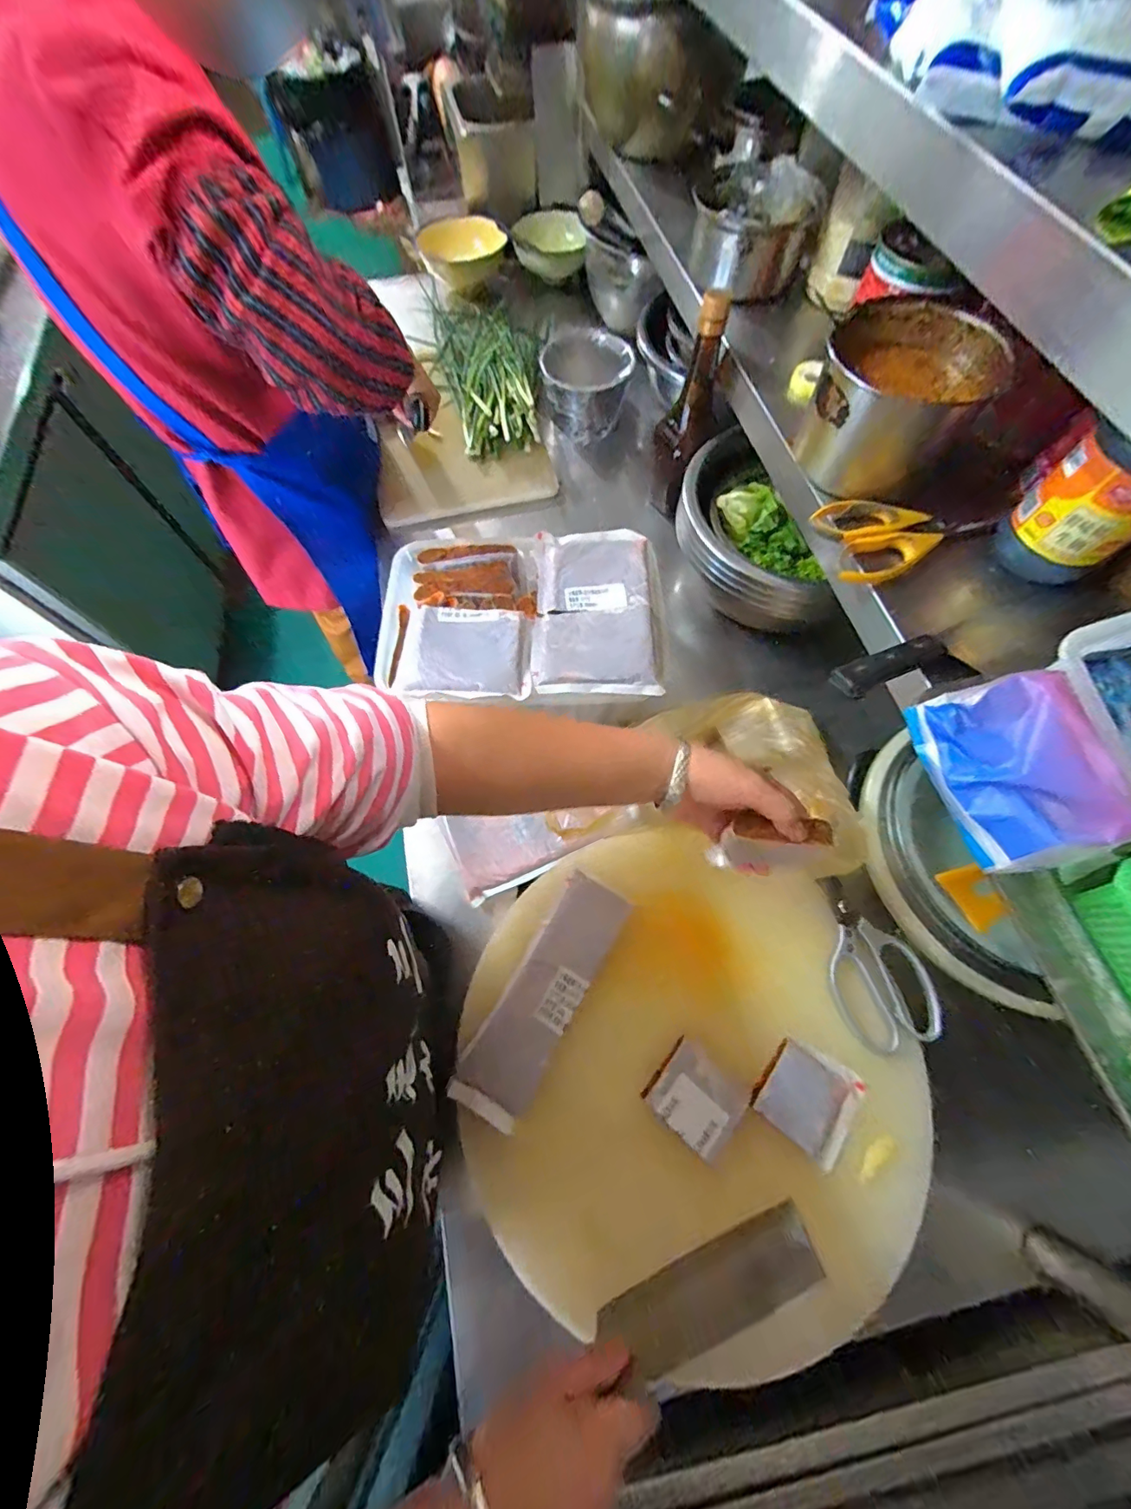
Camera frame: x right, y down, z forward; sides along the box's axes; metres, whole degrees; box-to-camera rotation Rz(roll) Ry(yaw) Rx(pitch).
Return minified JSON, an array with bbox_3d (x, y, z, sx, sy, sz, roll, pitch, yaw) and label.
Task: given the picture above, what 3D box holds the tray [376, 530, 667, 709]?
[{"bbox_3d":[-0.057,-0.164,0.568,0.333,0.043,0.241,2,67,1],"label":"tray"}]

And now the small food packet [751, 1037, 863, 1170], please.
[{"bbox_3d":[0.211,0.294,0.417,0.079,0.014,0.076,37,73,15],"label":"small food packet"}]

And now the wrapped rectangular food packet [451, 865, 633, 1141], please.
[{"bbox_3d":[-0.018,0.217,0.445,0.064,0.013,0.213,29,71,12],"label":"wrapped rectangular food packet"}]

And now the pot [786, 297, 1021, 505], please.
[{"bbox_3d":[0.315,-0.342,0.477,0.157,0.095,0.136,-40,73,-15],"label":"pot"}]

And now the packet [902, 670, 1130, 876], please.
[{"bbox_3d":[0.297,0.008,0.318,0.089,0.048,0.126,-8,68,-3],"label":"packet"}]

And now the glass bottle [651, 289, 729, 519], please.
[{"bbox_3d":[0.167,-0.463,0.667,0.072,0.247,0.067,10,68,5],"label":"glass bottle"}]

